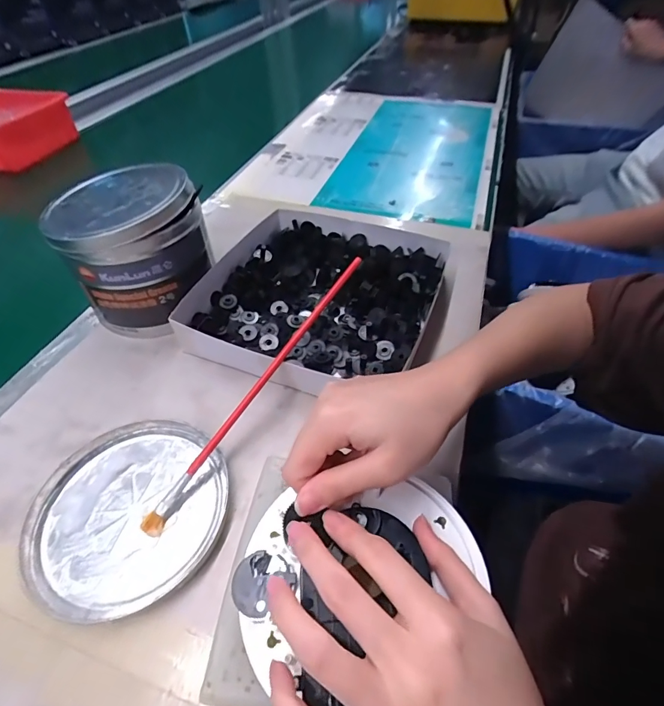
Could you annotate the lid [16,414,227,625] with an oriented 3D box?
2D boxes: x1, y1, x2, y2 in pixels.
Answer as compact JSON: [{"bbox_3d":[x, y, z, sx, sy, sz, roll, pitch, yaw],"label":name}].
[{"bbox_3d":[-0.136,0.103,0.269,0.127,0.008,0.124,0,48,0],"label":"lid"}]

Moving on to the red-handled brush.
[{"bbox_3d":[-0.049,0.021,0.296,0.011,0.009,0.249,29,72,23],"label":"red-handled brush"}]

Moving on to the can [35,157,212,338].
[{"bbox_3d":[-0.182,-0.097,0.375,0.122,0.115,0.119,-33,56,-26],"label":"can"}]

